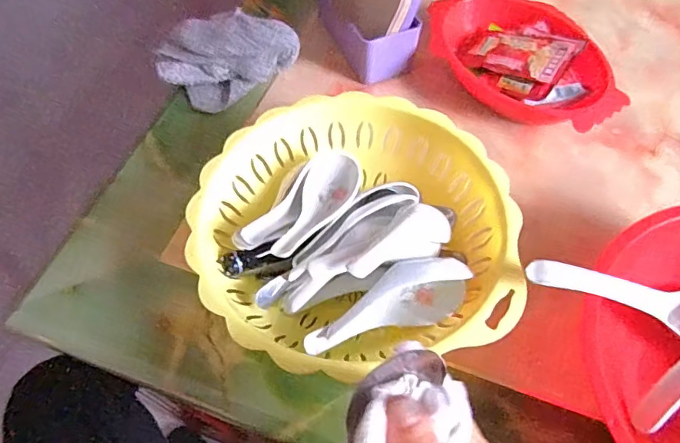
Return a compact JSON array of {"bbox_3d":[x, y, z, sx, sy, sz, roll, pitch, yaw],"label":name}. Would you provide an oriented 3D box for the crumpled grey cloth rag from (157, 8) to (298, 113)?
[{"bbox_3d":[-0.122,-0.178,0.539,0.135,0.066,0.085,-32,64,-16],"label":"crumpled grey cloth rag"}]

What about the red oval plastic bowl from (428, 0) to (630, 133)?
[{"bbox_3d":[0.194,-0.170,0.539,0.140,0.050,0.215,-40,66,-20],"label":"red oval plastic bowl"}]

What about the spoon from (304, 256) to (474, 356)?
[{"bbox_3d":[0.034,0.061,0.383,0.130,0.042,0.045,-15,60,-8],"label":"spoon"}]

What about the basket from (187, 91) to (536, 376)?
[{"bbox_3d":[0.009,0.006,0.419,0.236,0.061,0.239,-1,60,1],"label":"basket"}]

